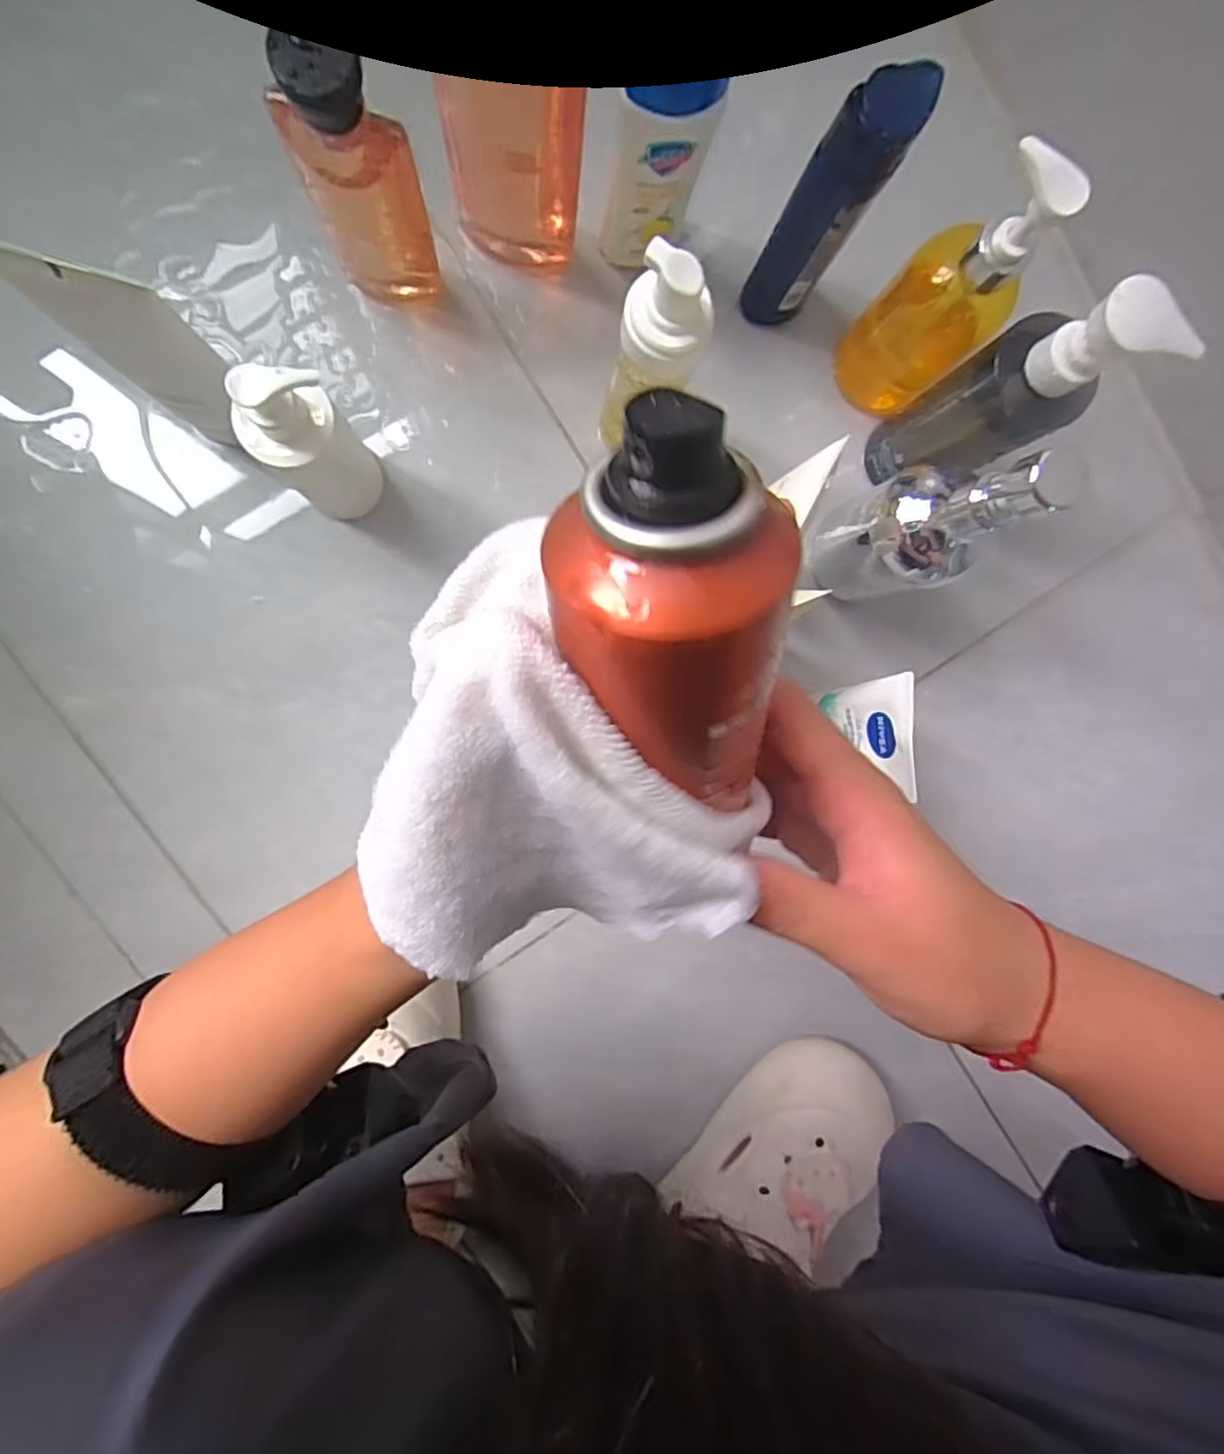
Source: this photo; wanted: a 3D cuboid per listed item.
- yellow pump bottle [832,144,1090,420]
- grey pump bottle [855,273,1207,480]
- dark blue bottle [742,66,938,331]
[{"bbox_3d":[0.206,-0.258,0.406,0.056,0.182,0.069,-41,97,-2],"label":"yellow pump bottle"},{"bbox_3d":[0.221,-0.189,0.400,0.056,0.201,0.060,-31,96,-3],"label":"grey pump bottle"},{"bbox_3d":[0.126,-0.306,0.403,0.042,0.173,0.046,34,90,-7],"label":"dark blue bottle"}]

